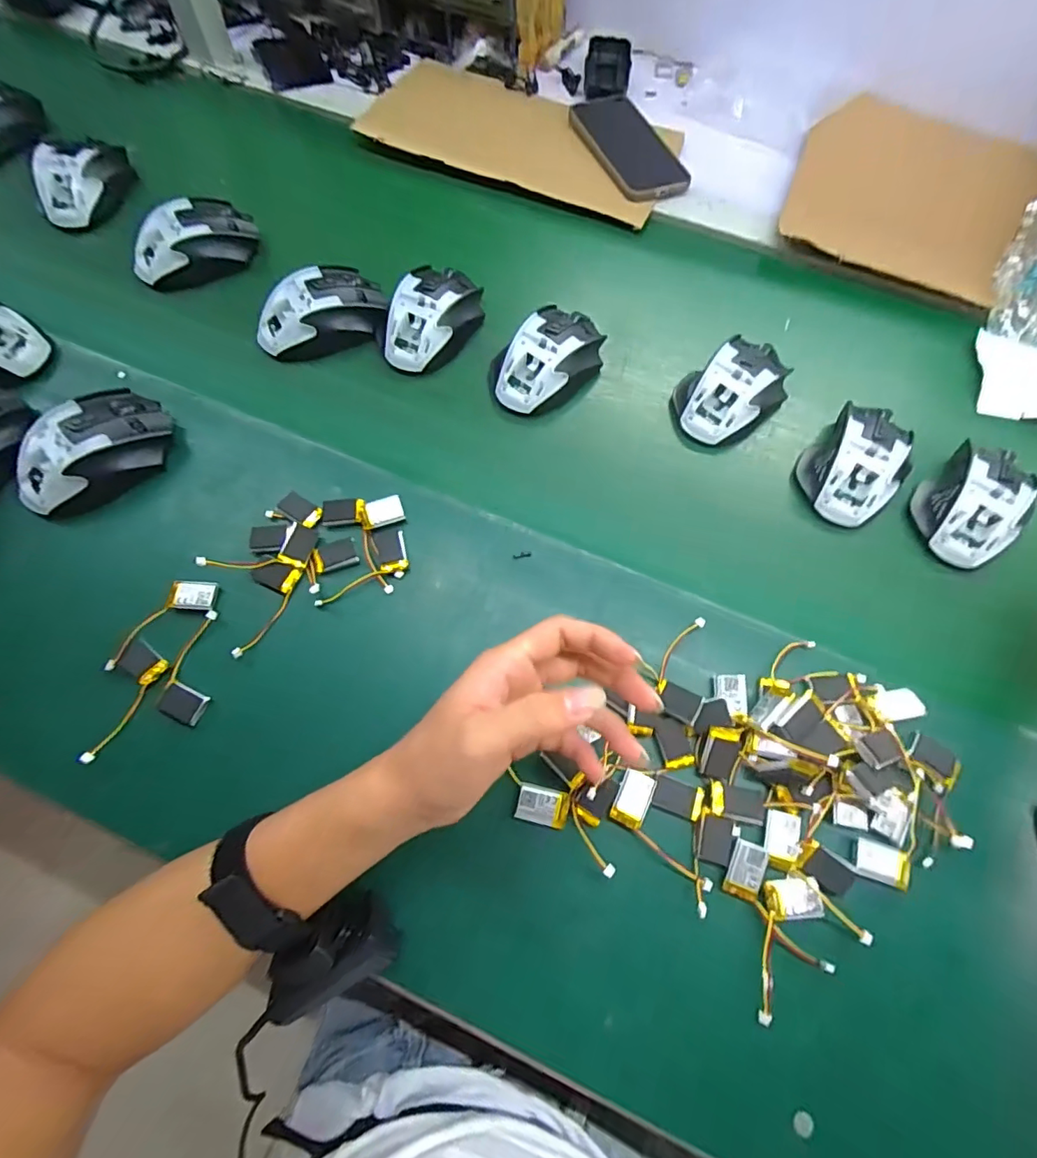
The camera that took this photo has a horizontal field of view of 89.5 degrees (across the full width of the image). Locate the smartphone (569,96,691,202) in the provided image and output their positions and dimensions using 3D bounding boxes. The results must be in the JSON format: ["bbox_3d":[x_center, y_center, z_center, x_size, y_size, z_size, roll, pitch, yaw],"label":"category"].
[{"bbox_3d":[0.113,-0.478,0.574,0.078,0.015,0.170,-23,69,-10],"label":"smartphone"}]

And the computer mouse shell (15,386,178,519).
[{"bbox_3d":[-0.322,-0.096,0.398,0.068,0.042,0.114,26,69,10],"label":"computer mouse shell"}]

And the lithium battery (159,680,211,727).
[{"bbox_3d":[-0.225,0.083,0.350,0.030,0.007,0.021,22,69,9],"label":"lithium battery"}]

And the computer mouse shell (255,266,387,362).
[{"bbox_3d":[-0.179,-0.240,0.467,0.116,0.036,0.070,-24,69,-10],"label":"computer mouse shell"}]

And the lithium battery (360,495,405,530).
[{"bbox_3d":[-0.104,-0.051,0.400,0.032,0.009,0.021,-18,69,-8],"label":"lithium battery"}]

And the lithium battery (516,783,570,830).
[{"bbox_3d":[0.015,0.143,0.330,0.031,0.010,0.021,13,68,5],"label":"lithium battery"}]

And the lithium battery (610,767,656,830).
[{"bbox_3d":[0.073,0.139,0.332,0.020,0.005,0.033,25,69,10],"label":"lithium battery"}]

